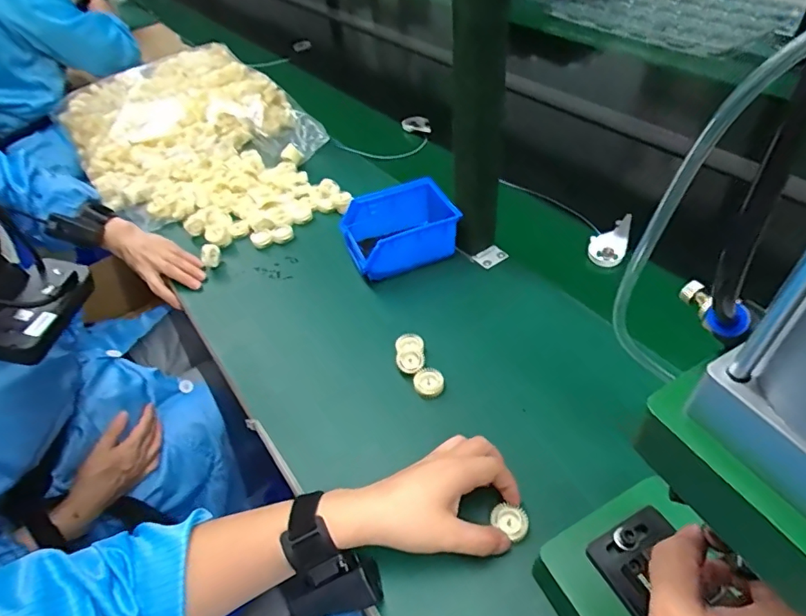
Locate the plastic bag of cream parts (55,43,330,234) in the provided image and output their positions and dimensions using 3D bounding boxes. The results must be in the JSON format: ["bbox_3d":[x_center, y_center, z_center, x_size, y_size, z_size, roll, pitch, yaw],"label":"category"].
[{"bbox_3d":[-0.394,-0.342,0.917,0.412,0.102,0.378,33,58,32],"label":"plastic bag of cream parts"}]

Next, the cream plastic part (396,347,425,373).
[{"bbox_3d":[0.008,0.057,0.560,0.030,0.010,0.028,-9,46,-2],"label":"cream plastic part"}]

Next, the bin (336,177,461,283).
[{"bbox_3d":[-0.003,-0.108,0.669,0.146,0.062,0.105,-18,47,-10],"label":"bin"}]

